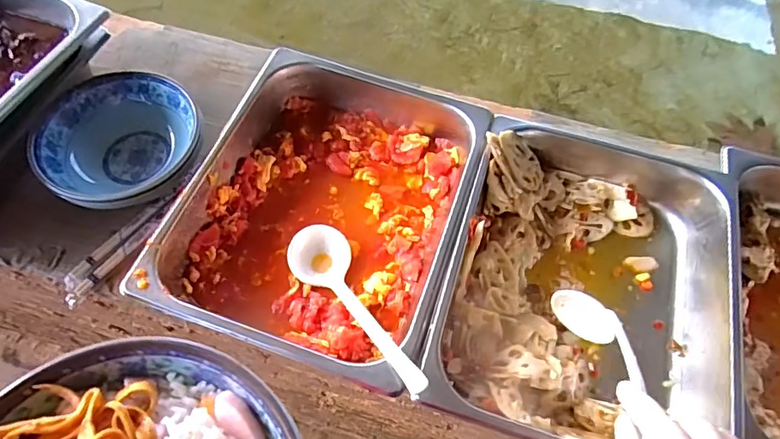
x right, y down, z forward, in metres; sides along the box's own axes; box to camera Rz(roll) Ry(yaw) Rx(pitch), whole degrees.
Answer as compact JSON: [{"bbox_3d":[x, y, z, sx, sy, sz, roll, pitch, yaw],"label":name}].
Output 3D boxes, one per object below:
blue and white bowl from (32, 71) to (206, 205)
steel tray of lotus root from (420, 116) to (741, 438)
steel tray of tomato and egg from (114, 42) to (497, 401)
[{"bbox_3d":[-0.280,-0.078,0.532,0.159,0.065,0.152,-40,68,-19],"label":"blue and white bowl"},{"bbox_3d":[0.196,0.047,0.496,0.255,0.080,0.358,15,63,9],"label":"steel tray of lotus root"},{"bbox_3d":[-0.057,-0.022,0.512,0.257,0.079,0.328,16,63,10],"label":"steel tray of tomato and egg"}]

